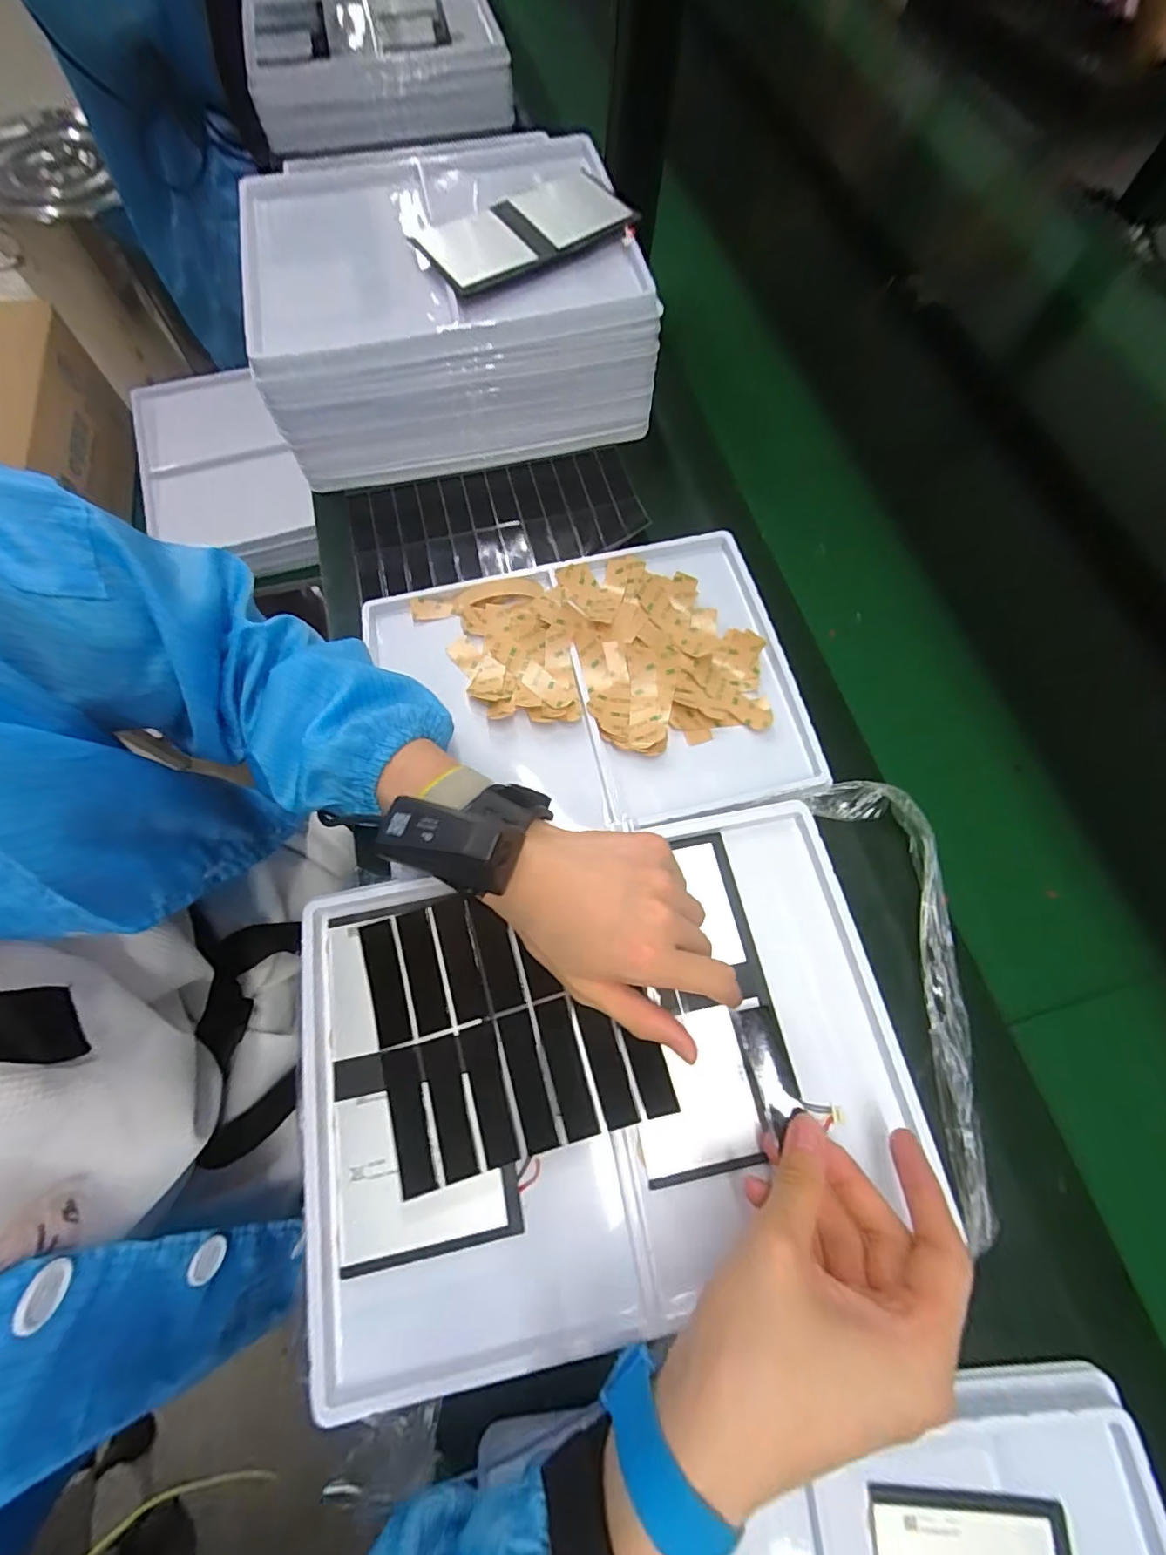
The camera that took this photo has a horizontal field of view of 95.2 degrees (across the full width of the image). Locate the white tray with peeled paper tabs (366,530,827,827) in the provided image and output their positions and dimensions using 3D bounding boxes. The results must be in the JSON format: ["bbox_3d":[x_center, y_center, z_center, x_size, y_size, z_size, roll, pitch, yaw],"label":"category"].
[{"bbox_3d":[0.003,-0.069,0.415,0.316,0.030,0.231,-11,70,-7],"label":"white tray with peeled paper tabs"}]

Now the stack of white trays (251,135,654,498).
[{"bbox_3d":[-0.127,-0.448,0.495,0.320,0.111,0.295,-11,70,-7],"label":"stack of white trays"}]

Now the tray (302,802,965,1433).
[{"bbox_3d":[0.010,0.157,0.289,0.319,0.029,0.242,-13,71,-4],"label":"tray"}]

